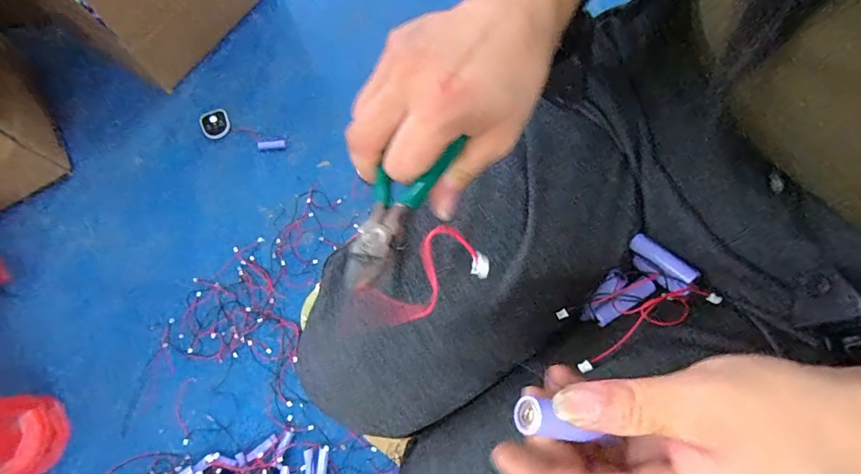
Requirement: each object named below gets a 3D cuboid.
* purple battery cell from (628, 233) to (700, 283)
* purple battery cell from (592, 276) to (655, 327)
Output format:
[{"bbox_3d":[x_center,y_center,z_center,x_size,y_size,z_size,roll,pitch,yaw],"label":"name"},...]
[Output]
[{"bbox_3d":[0.165,0.014,0.309,0.010,0.009,0.048,-38,51,-11],"label":"purple battery cell"},{"bbox_3d":[0.143,0.046,0.321,0.052,0.015,0.014,-30,73,-9],"label":"purple battery cell"}]

